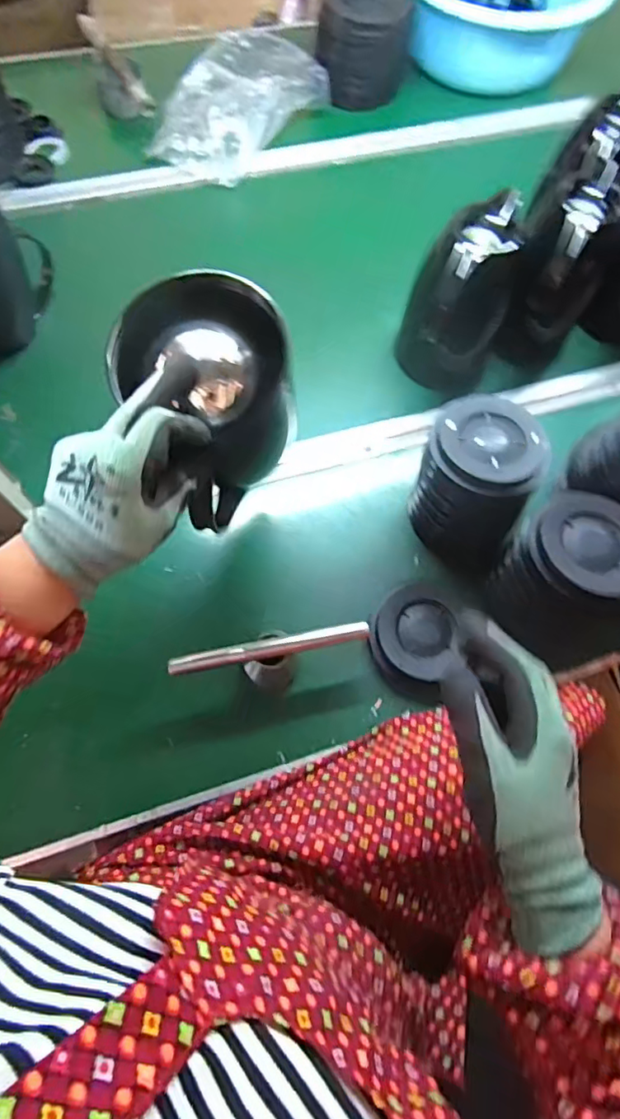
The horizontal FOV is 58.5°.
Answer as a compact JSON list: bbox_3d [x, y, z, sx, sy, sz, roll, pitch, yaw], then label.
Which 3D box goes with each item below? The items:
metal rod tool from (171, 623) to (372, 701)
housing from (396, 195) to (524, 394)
[{"bbox_3d":[-0.040,0.088,0.555,0.198,0.012,0.020,-10,70,-7],"label":"metal rod tool"},{"bbox_3d":[0.189,-0.309,0.668,0.103,0.174,0.137,26,70,7],"label":"housing"}]

